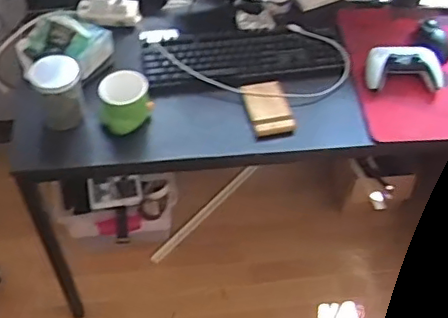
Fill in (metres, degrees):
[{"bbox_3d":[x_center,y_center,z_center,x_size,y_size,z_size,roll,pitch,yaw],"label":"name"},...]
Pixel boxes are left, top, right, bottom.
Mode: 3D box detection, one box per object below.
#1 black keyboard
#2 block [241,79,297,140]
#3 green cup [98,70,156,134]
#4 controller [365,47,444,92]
[{"bbox_3d":[0.046,-0.230,1.296,0.439,0.030,0.175,-4,54,-7],"label":"black keyboard"},{"bbox_3d":[0.092,-0.106,1.217,0.085,0.014,0.148,-8,55,-10],"label":"block"},{"bbox_3d":[-0.187,-0.110,1.144,0.101,0.107,0.074,-8,55,-9],"label":"green cup"},{"bbox_3d":[0.396,-0.195,1.294,0.176,0.062,0.091,-5,54,-7],"label":"controller"}]

